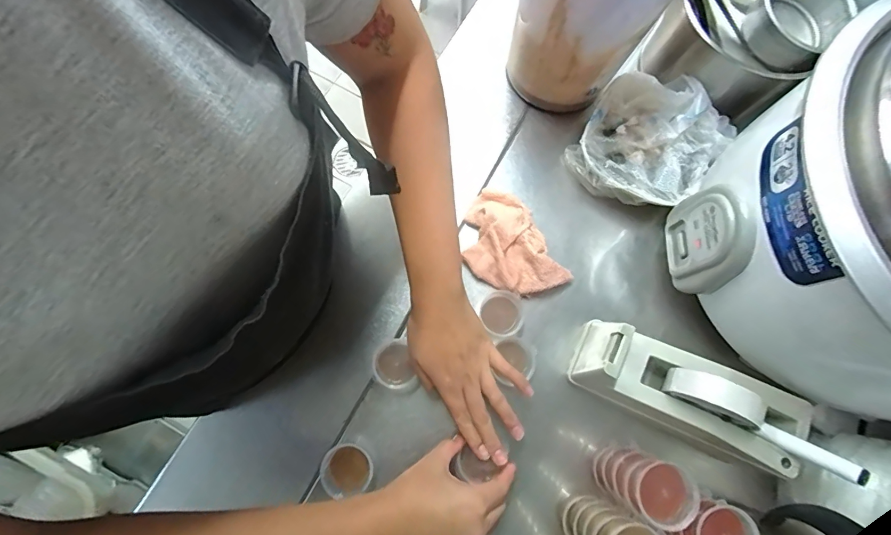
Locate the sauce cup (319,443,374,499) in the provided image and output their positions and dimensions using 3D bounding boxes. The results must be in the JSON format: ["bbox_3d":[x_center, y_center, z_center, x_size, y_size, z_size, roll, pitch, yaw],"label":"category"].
[{"bbox_3d":[-0.101,0.212,0.432,0.049,0.043,0.053,0,76,-2],"label":"sauce cup"}]

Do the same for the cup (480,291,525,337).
[{"bbox_3d":[0.065,0.053,0.480,0.047,0.034,0.049,0,76,-2],"label":"cup"}]

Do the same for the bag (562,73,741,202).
[{"bbox_3d":[0.247,-0.152,0.518,0.154,0.071,0.159,35,77,7],"label":"bag"}]

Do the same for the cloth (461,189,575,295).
[{"bbox_3d":[0.070,-0.027,0.498,0.096,0.040,0.136,-24,78,-8],"label":"cloth"}]

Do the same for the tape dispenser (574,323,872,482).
[{"bbox_3d":[0.242,0.126,0.402,0.228,0.077,0.077,24,76,20],"label":"tape dispenser"}]

